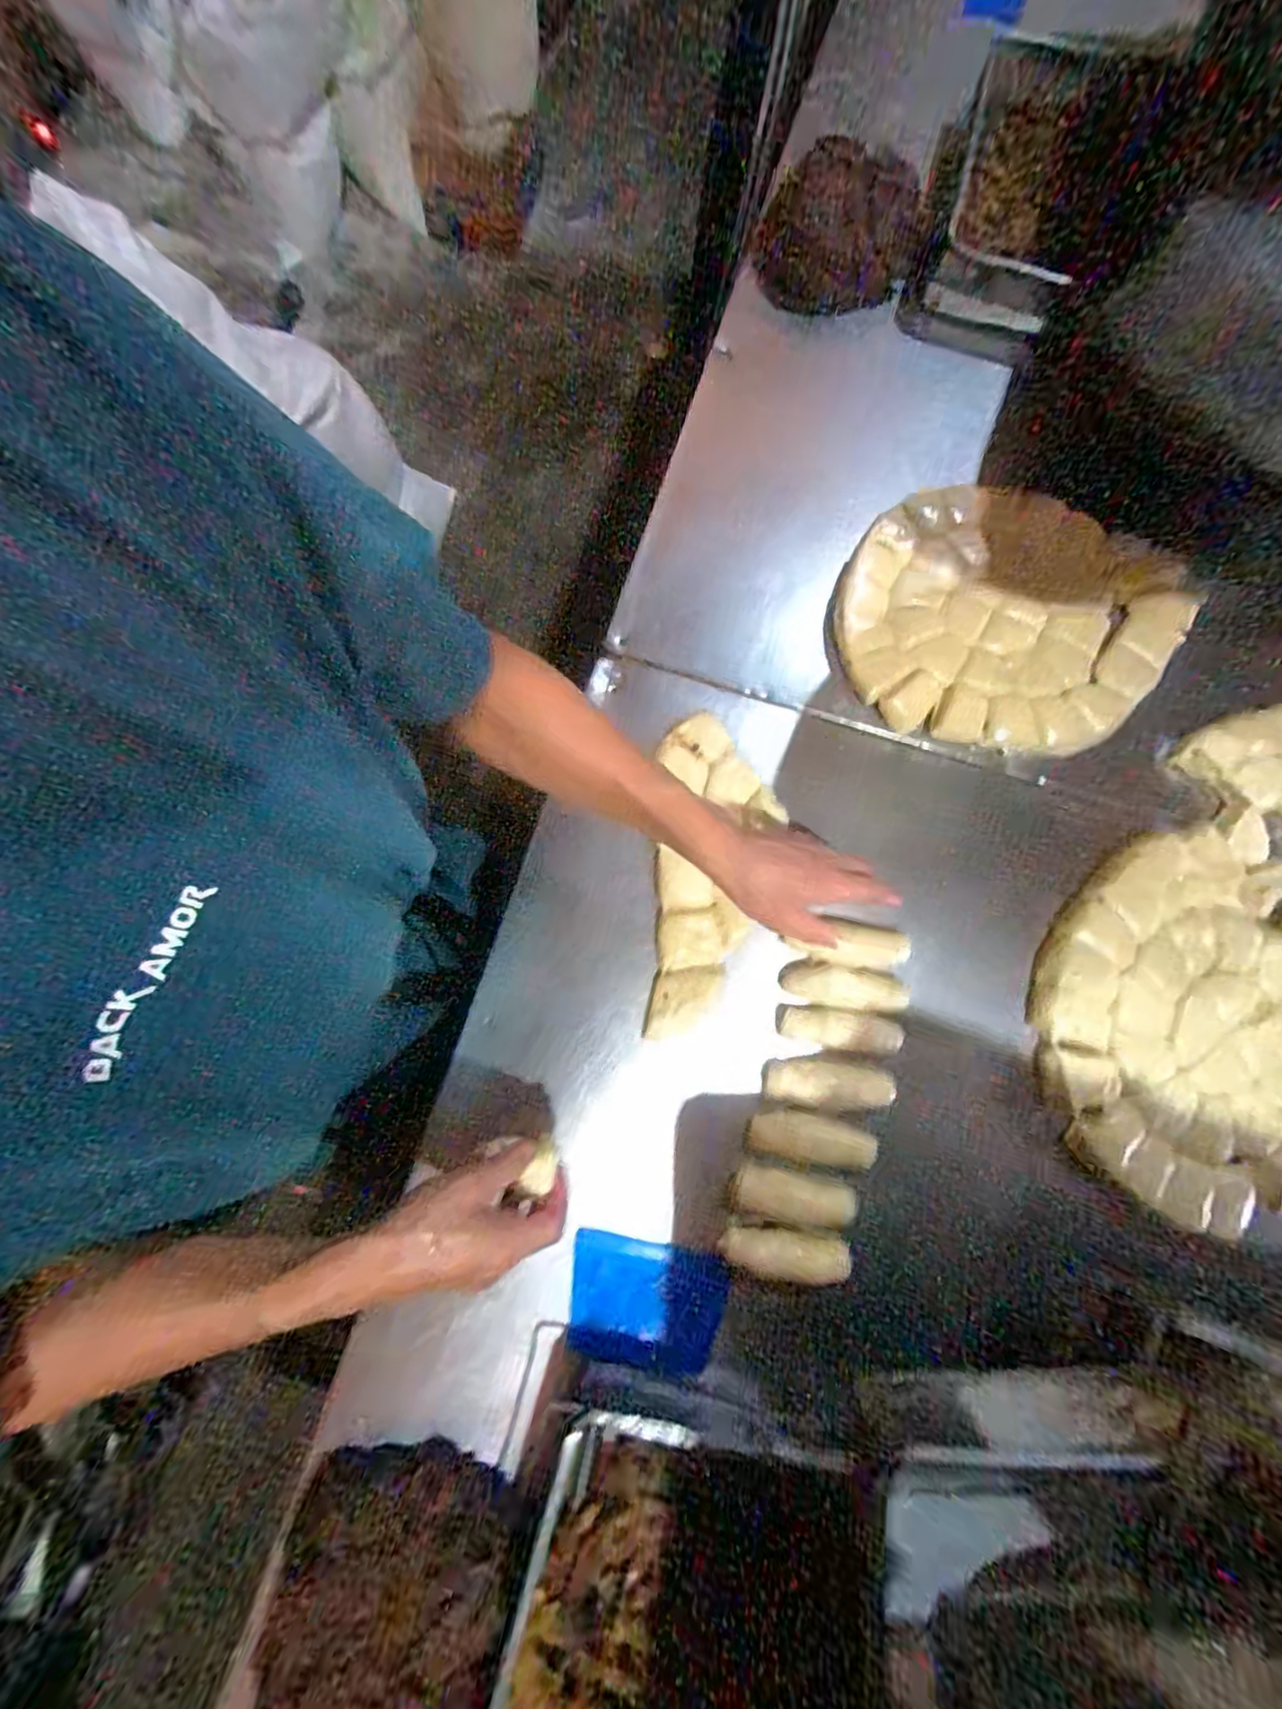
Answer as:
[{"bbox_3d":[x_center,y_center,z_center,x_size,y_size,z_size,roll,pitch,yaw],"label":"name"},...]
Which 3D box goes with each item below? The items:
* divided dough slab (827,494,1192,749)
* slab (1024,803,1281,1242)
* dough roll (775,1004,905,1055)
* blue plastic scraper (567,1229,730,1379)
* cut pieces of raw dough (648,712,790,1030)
[{"bbox_3d":[0.366,-0.242,0.598,0.319,0.031,0.281,15,80,1],"label":"divided dough slab"},{"bbox_3d":[0.492,0.146,0.511,0.304,0.023,0.298,-24,81,-5],"label":"slab"},{"bbox_3d":[0.173,0.151,0.511,0.108,0.023,0.033,10,80,0],"label":"dough roll"},{"bbox_3d":[0.003,0.360,0.476,0.124,0.004,0.081,4,58,12],"label":"blue plastic scraper"},{"bbox_3d":[0.059,0.017,0.531,0.105,0.027,0.282,8,81,0],"label":"cut pieces of raw dough"}]

